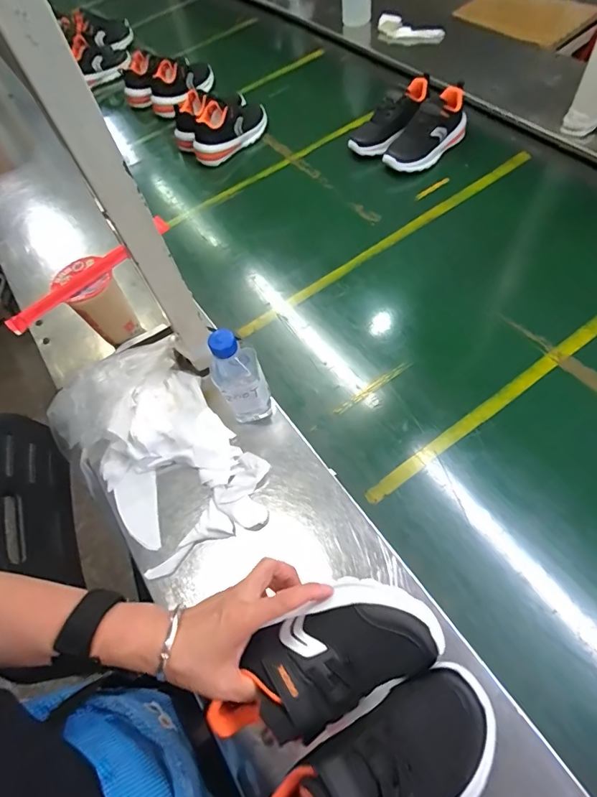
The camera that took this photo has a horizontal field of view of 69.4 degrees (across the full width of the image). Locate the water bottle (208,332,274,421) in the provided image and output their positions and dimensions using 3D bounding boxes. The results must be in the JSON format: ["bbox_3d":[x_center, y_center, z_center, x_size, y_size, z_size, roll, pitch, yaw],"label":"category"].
[{"bbox_3d":[-0.076,-0.027,0.575,0.063,0.183,0.065,-11,58,-2],"label":"water bottle"}]

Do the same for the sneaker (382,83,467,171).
[{"bbox_3d":[0.260,-0.532,0.871,0.193,0.086,0.078,-43,63,1],"label":"sneaker"}]

